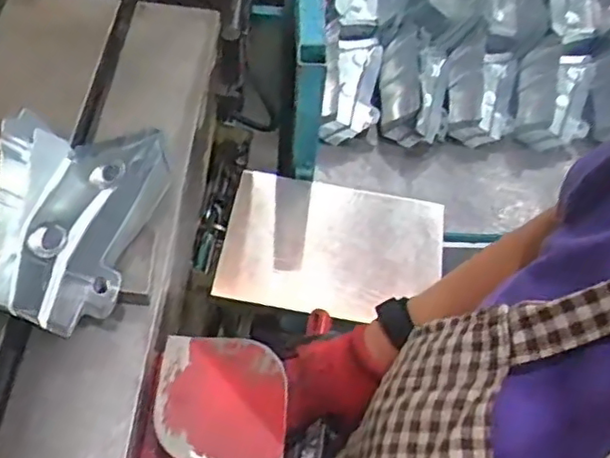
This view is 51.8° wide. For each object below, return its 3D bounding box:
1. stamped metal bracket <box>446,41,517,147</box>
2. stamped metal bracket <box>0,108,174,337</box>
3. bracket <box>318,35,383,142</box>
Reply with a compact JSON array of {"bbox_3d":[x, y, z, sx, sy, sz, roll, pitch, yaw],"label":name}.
[{"bbox_3d":[0.372,-0.299,1.354,0.142,0.067,0.250,8,56,0],"label":"stamped metal bracket"},{"bbox_3d":[-0.225,-0.002,0.635,0.147,0.116,0.203,4,56,-2],"label":"stamped metal bracket"},{"bbox_3d":[0.091,-0.303,1.351,0.128,0.055,0.249,15,69,-25],"label":"bracket"}]

